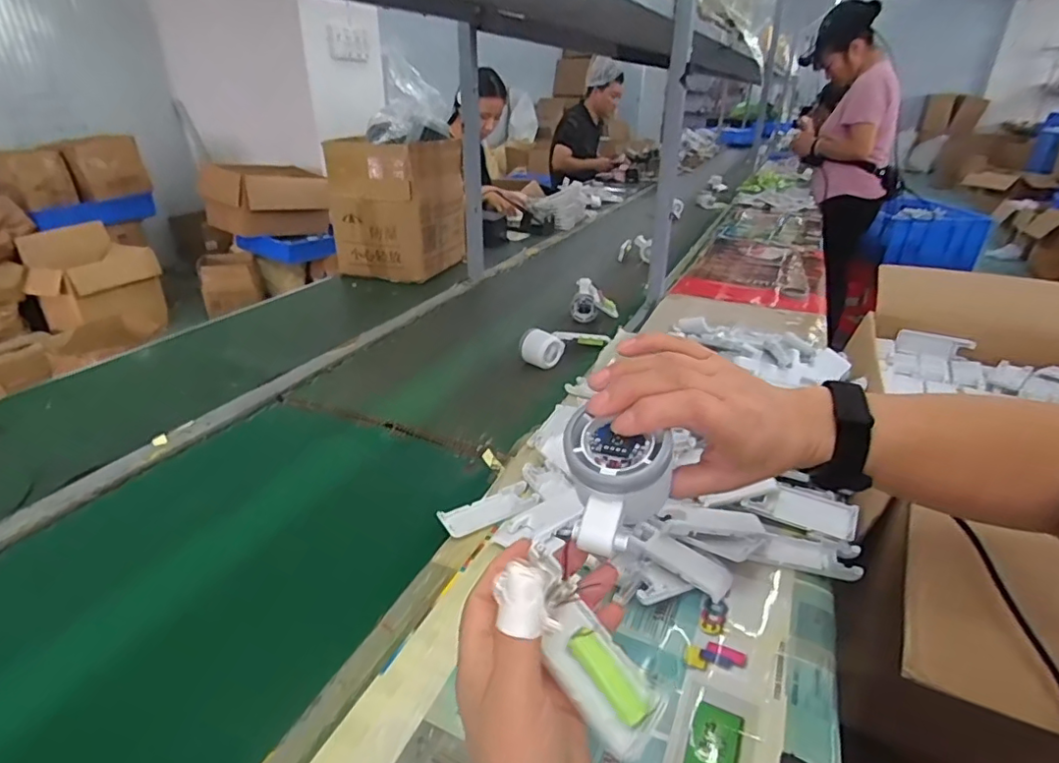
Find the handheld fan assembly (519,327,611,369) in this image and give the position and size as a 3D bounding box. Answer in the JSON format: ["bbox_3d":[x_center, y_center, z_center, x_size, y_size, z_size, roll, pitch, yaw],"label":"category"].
[{"bbox_3d":[0.062,-0.065,0.983,0.161,0.058,0.062,-16,32,-30],"label":"handheld fan assembly"}]

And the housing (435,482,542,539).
[{"bbox_3d":[-0.043,0.136,0.607,0.105,0.011,0.042,-13,30,-26],"label":"housing"}]

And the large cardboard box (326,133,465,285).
[{"bbox_3d":[-0.302,-0.408,1.338,0.217,0.286,0.237,20,32,31],"label":"large cardboard box"}]

